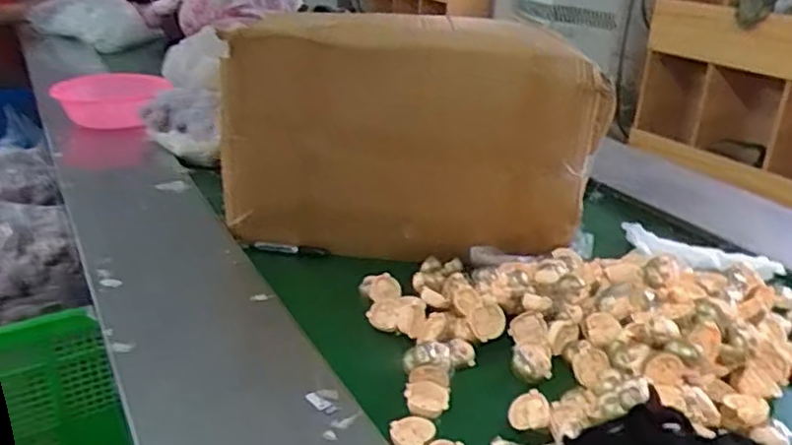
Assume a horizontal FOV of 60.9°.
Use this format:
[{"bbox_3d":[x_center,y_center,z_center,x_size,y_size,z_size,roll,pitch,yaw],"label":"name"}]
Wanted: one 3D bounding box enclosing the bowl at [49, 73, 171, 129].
[{"bbox_3d":[-0.681,-0.292,1.618,0.259,0.097,0.269,-9,28,-23],"label":"bowl"}]

